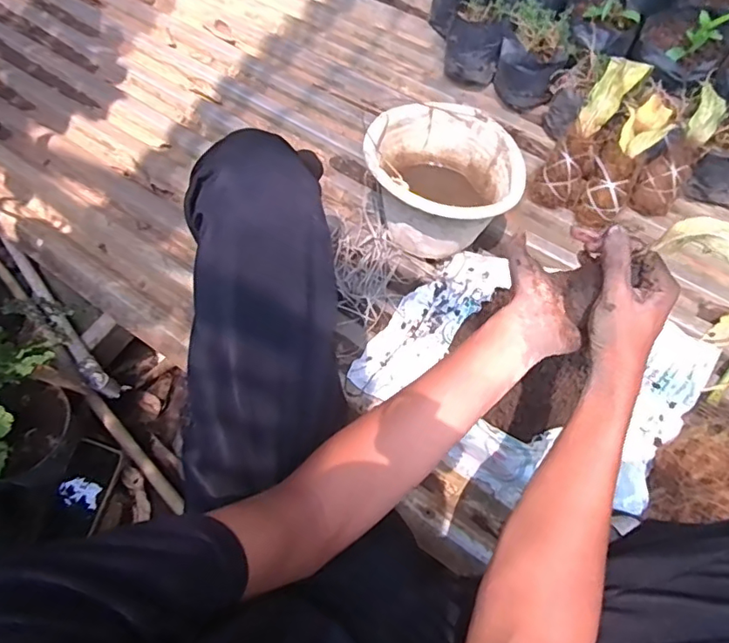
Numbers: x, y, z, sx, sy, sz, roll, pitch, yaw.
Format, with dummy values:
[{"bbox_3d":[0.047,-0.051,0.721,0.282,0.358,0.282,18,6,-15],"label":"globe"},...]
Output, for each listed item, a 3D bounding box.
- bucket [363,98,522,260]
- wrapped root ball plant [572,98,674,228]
[{"bbox_3d":[0.126,-0.234,0.901,0.227,0.167,0.234,0,67,1],"label":"bucket"},{"bbox_3d":[0.445,-0.279,0.923,0.075,0.066,0.243,32,104,15],"label":"wrapped root ball plant"}]

